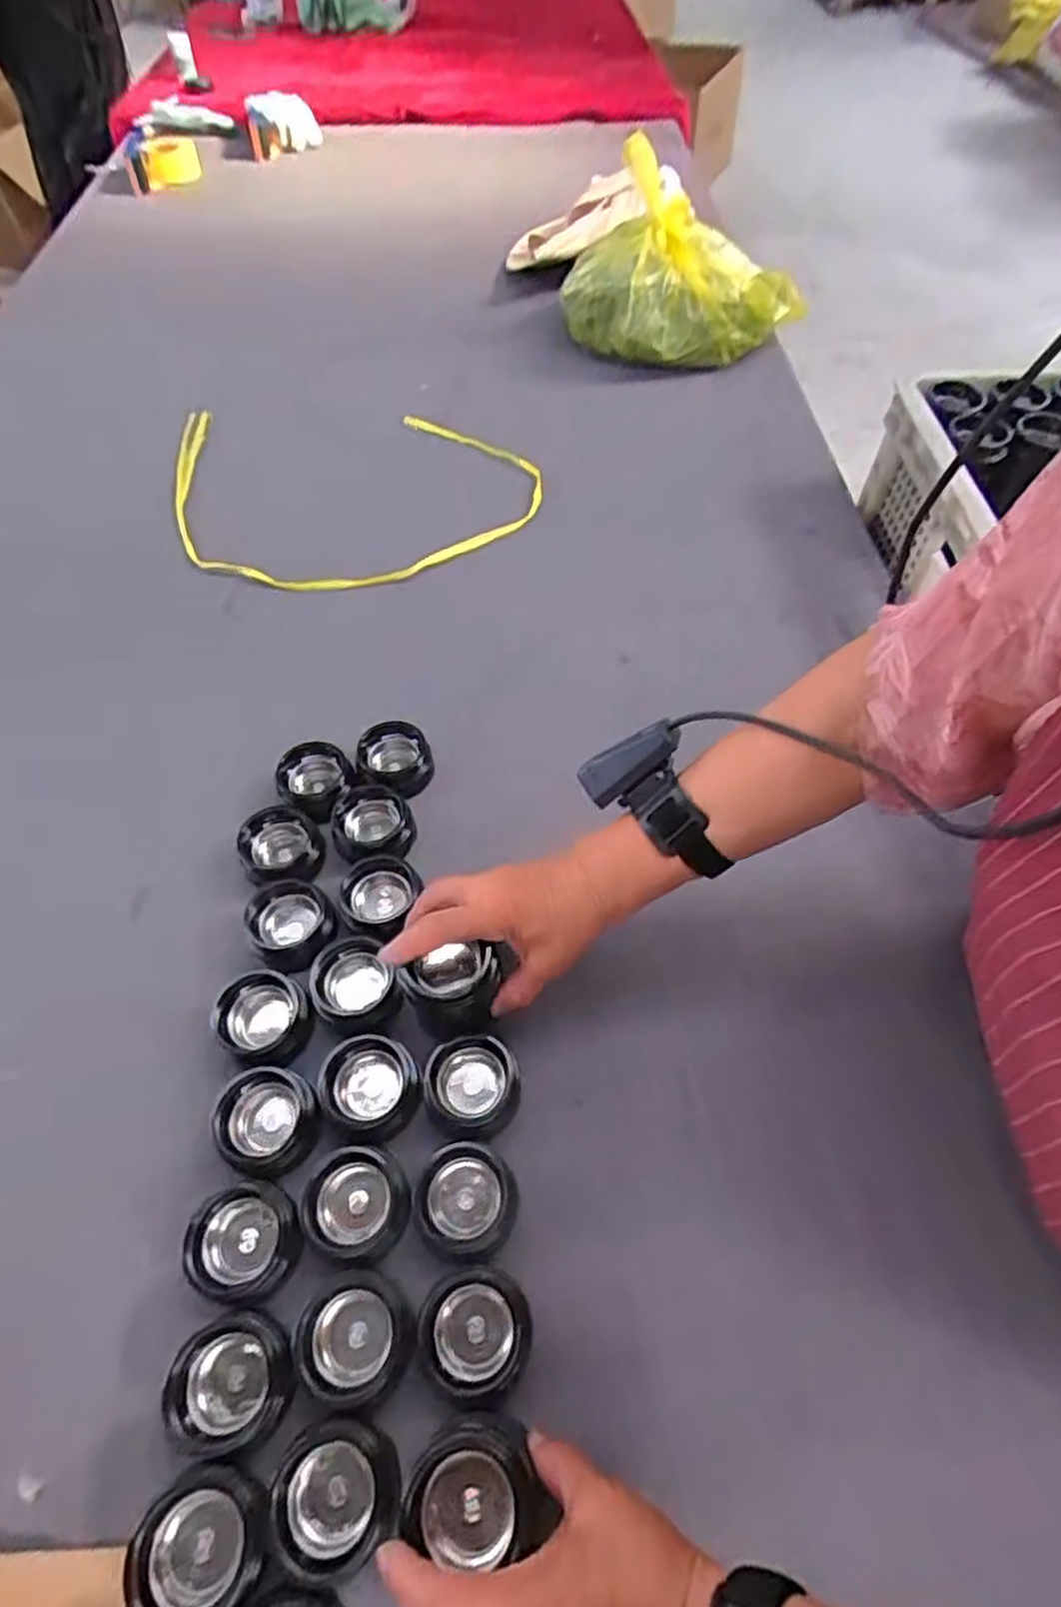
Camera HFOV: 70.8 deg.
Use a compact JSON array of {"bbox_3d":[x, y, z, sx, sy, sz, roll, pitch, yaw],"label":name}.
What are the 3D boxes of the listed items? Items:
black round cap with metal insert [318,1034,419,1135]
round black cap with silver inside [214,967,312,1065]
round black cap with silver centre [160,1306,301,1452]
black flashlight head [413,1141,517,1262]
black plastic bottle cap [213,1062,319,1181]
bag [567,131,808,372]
[{"bbox_3d":[-0.109,0.187,0.509,0.057,0.039,0.061,0,57,1],"label":"black round cap with metal insert"},{"bbox_3d":[-0.192,0.156,0.542,0.062,0.042,0.070,-28,60,-16],"label":"round black cap with silver inside"},{"bbox_3d":[-0.168,0.325,0.421,0.056,0.043,0.065,-25,60,-15],"label":"round black cap with silver centre"},{"bbox_3d":[-0.041,0.250,0.474,0.059,0.031,0.064,-13,57,-7],"label":"black flashlight head"},{"bbox_3d":[-0.176,0.215,0.503,0.058,0.047,0.065,-21,59,-12],"label":"black plastic bottle cap"},{"bbox_3d":[0.206,-0.708,1.000,0.275,0.164,0.195,31,62,20],"label":"bag"}]

